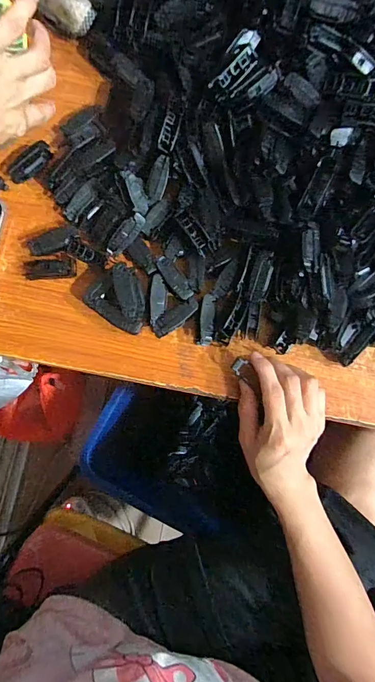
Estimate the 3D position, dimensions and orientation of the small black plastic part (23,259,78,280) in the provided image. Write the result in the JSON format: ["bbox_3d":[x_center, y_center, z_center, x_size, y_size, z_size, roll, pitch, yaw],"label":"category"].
[{"bbox_3d":[-0.132,-0.069,0.372,0.049,0.011,0.017,-2,82,-4],"label":"small black plastic part"}]

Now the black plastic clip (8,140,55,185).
[{"bbox_3d":[-0.155,-0.177,0.383,0.048,0.009,0.019,-43,86,-8],"label":"black plastic clip"}]

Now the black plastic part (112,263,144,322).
[{"bbox_3d":[-0.054,-0.045,0.357,0.022,0.020,0.051,-18,83,-6],"label":"black plastic part"}]

